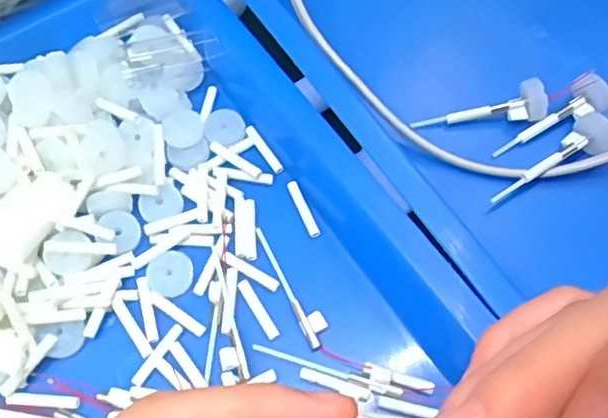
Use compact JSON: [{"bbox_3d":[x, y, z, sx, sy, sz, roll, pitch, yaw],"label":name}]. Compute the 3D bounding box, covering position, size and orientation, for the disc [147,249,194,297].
[{"bbox_3d":[-0.061,0.029,0.285,0.020,0.004,0.021,-1,64,1],"label":"disc"}]

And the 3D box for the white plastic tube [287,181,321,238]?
[{"bbox_3d":[0.000,0.000,0.299,0.006,0.004,0.031,-20,65,-8],"label":"white plastic tube"}]

